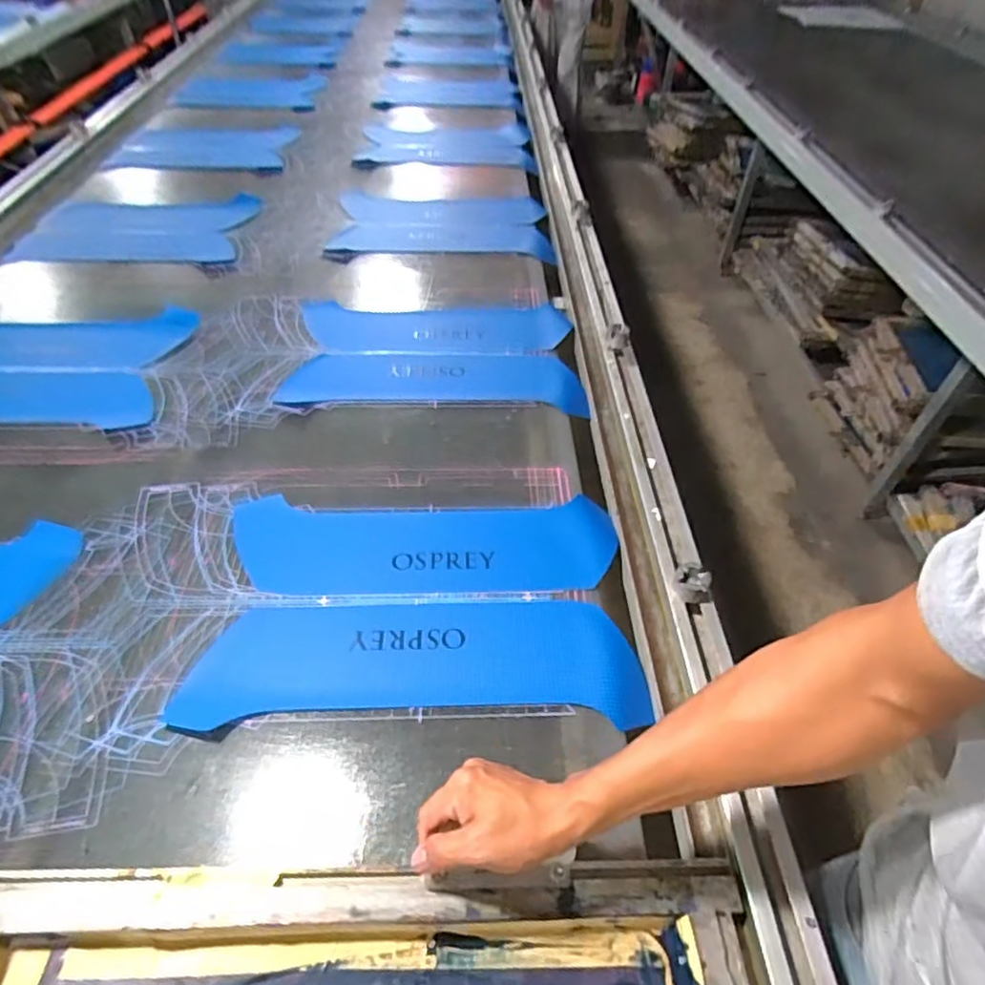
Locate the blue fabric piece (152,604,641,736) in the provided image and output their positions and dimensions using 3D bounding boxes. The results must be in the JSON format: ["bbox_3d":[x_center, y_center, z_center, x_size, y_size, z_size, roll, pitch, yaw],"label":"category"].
[{"bbox_3d":[-0.082,0.183,0.662,0.482,0.009,0.149,0,45,-3],"label":"blue fabric piece"}]

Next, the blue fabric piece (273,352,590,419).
[{"bbox_3d":[-0.094,-0.189,0.996,0.485,0.010,0.140,2,52,0],"label":"blue fabric piece"}]

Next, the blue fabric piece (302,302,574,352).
[{"bbox_3d":[-0.101,-0.306,1.091,0.471,0.009,0.152,-1,47,-4],"label":"blue fabric piece"}]

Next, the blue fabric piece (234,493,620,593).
[{"bbox_3d":[-0.084,0.065,0.767,0.475,0.005,0.139,0,47,-3],"label":"blue fabric piece"}]

